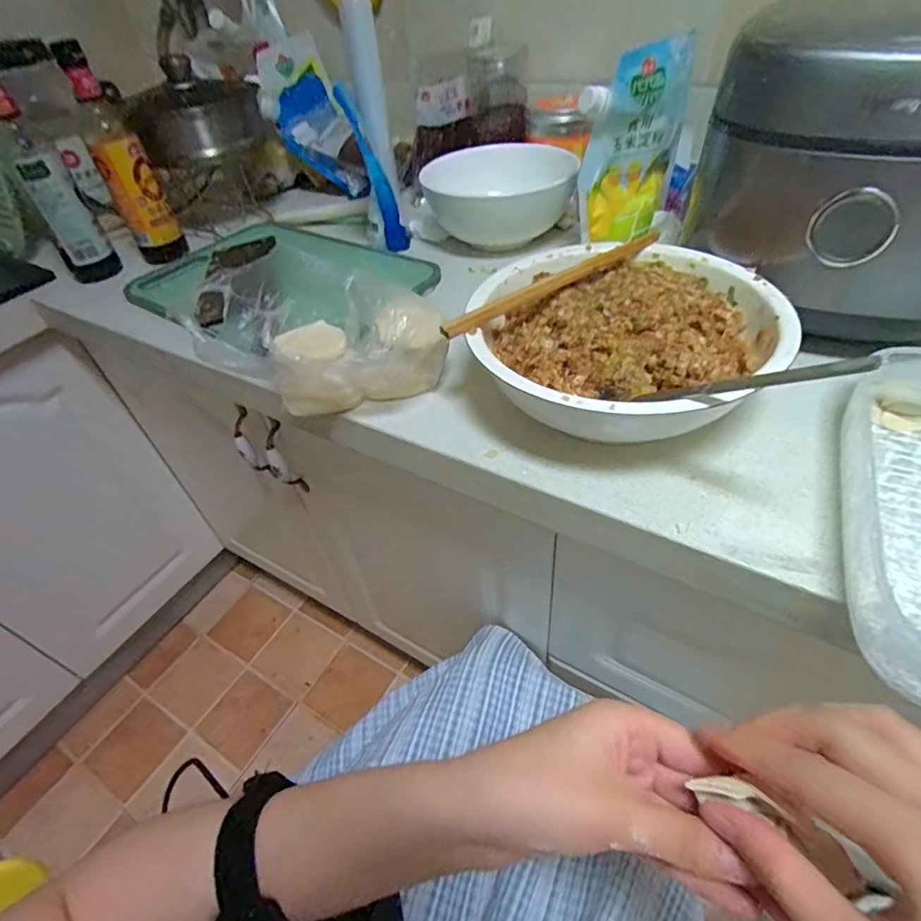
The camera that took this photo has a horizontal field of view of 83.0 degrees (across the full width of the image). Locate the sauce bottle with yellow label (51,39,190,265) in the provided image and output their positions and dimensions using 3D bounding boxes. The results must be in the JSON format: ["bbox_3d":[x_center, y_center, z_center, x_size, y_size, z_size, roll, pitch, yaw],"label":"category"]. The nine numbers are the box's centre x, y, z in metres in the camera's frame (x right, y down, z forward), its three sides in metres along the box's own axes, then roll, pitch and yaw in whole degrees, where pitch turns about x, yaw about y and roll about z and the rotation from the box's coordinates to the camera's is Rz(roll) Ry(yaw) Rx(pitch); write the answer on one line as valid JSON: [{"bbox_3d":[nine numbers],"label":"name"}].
[{"bbox_3d":[-0.442,-0.387,0.680,0.060,0.239,0.067,-27,48,-19],"label":"sauce bottle with yellow label"}]

